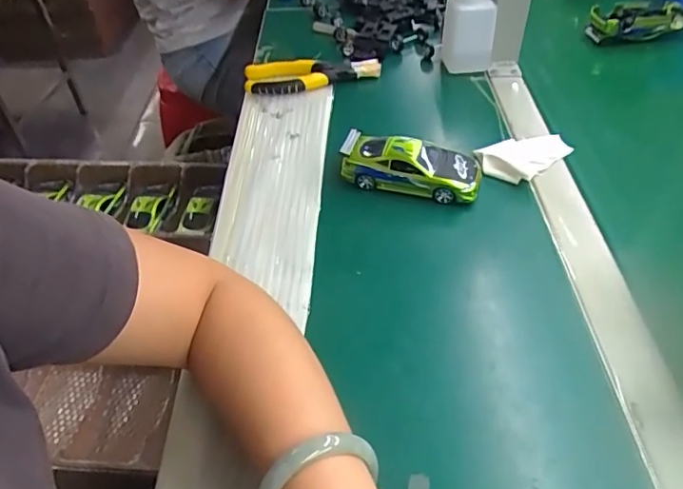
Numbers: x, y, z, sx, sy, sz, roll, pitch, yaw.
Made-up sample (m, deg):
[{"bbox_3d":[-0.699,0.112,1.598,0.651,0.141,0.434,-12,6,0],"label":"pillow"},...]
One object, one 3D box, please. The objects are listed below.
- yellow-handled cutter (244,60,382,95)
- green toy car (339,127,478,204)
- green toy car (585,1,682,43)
[{"bbox_3d":[-0.037,-0.214,0.672,0.169,0.030,0.051,-4,45,-1],"label":"yellow-handled cutter"},{"bbox_3d":[0.068,-0.075,0.519,0.129,0.050,0.047,13,47,15],"label":"green toy car"},{"bbox_3d":[0.406,-0.304,0.736,0.143,0.056,0.046,-10,46,-7],"label":"green toy car"}]

